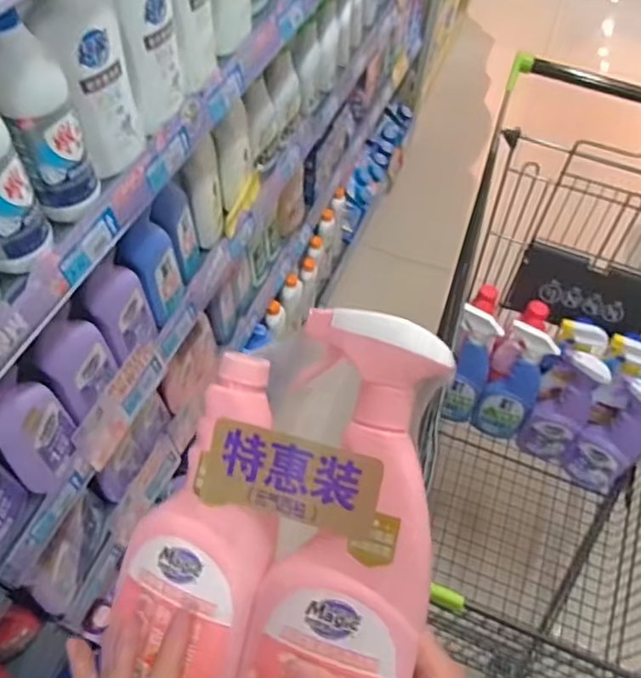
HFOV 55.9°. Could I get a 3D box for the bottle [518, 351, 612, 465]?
[{"bbox_3d":[0.462,0.135,1.139,0.095,0.256,0.083,21,56,11],"label":"bottle"}]

